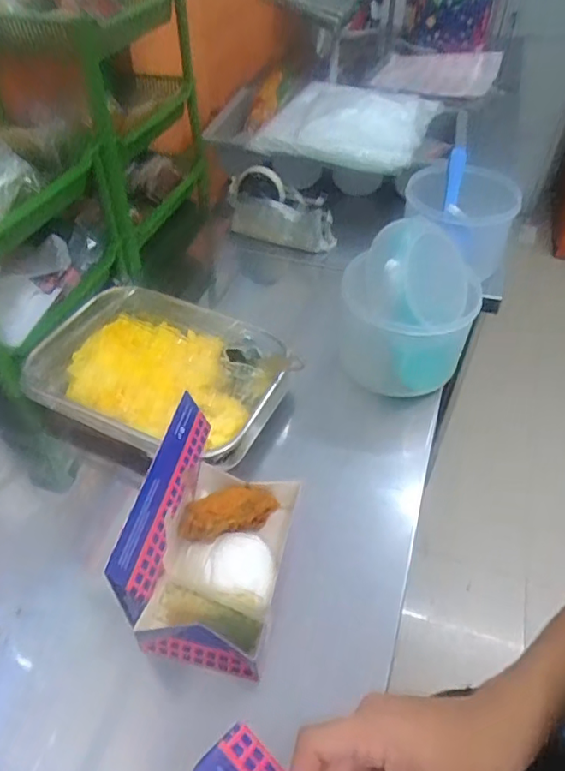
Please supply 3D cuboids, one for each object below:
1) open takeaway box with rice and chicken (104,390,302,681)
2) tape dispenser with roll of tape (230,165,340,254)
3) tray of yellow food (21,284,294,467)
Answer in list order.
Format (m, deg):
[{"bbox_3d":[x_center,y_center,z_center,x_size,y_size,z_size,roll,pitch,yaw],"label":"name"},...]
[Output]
[{"bbox_3d":[-0.056,0.138,0.488,0.113,0.157,0.179,10,47,8],"label":"open takeaway box with rice and chicken"},{"bbox_3d":[-0.002,-0.302,0.931,0.194,0.096,0.083,12,47,10],"label":"tape dispenser with roll of tape"},{"bbox_3d":[-0.141,-0.021,0.670,0.282,0.056,0.210,18,49,15],"label":"tray of yellow food"}]

